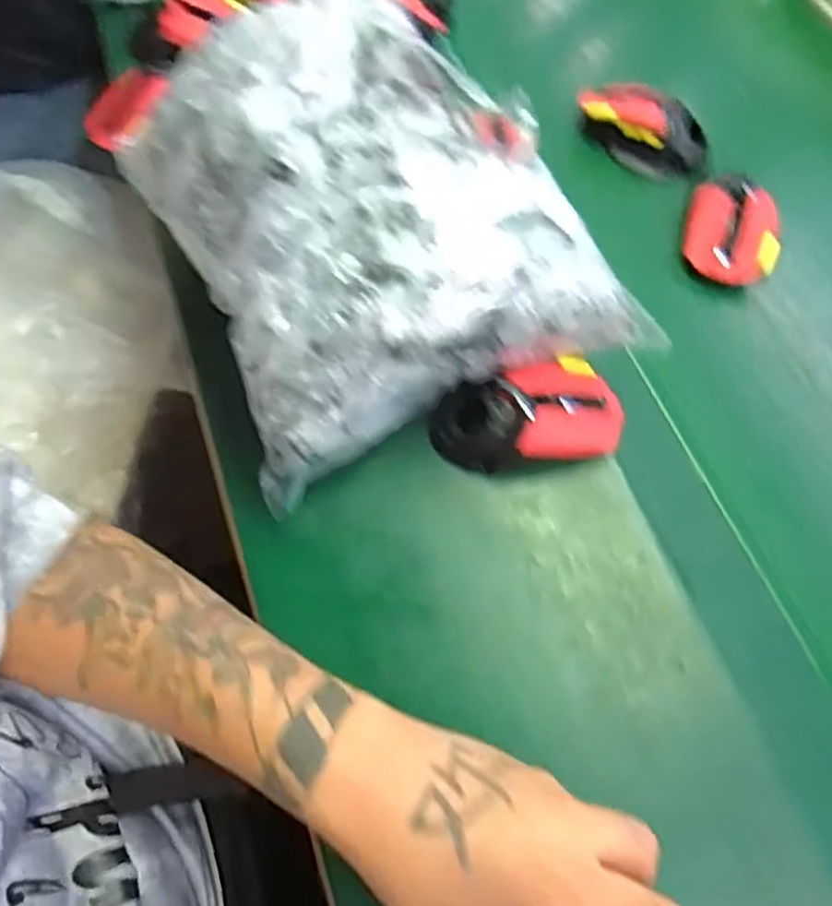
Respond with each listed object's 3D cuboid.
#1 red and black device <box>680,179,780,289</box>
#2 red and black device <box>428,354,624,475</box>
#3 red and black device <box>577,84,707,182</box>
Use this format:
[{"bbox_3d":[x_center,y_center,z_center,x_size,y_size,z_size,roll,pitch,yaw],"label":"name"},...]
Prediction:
[{"bbox_3d":[0.247,-0.175,0.557,0.069,0.024,0.085,12,94,22],"label":"red and black device"},{"bbox_3d":[0.074,-0.021,0.473,0.122,0.042,0.065,-10,64,-9],"label":"red and black device"},{"bbox_3d":[0.198,-0.281,0.613,0.110,0.045,0.051,38,66,15],"label":"red and black device"}]

